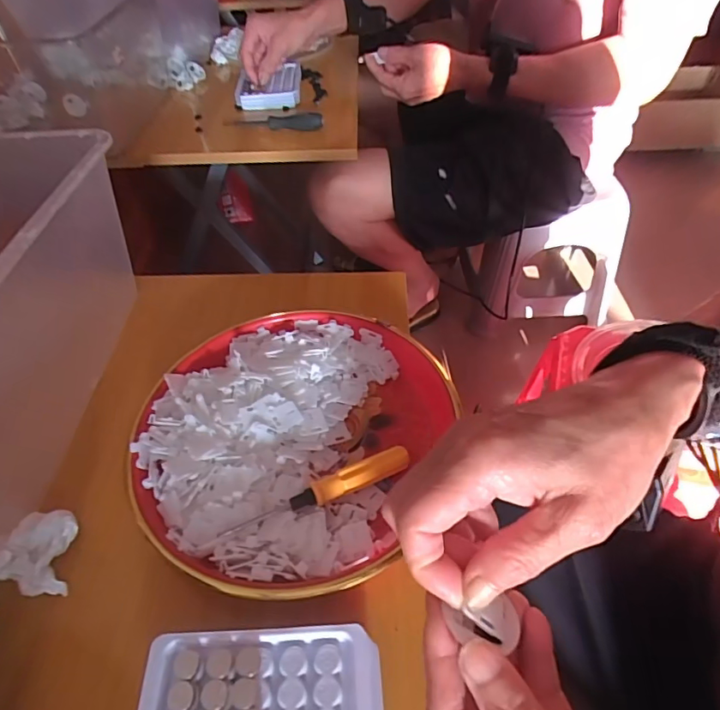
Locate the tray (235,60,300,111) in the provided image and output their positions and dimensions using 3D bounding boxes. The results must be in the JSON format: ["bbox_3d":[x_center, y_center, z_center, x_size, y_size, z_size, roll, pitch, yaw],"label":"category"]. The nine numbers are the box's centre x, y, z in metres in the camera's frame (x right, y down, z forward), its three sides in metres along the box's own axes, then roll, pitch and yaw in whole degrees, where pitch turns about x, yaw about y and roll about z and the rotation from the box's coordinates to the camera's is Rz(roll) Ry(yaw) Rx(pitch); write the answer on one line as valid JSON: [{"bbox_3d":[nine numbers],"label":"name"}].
[{"bbox_3d":[-0.137,-0.410,0.736,0.093,0.033,0.109,-4,48,-2],"label":"tray"}]

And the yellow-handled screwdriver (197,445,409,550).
[{"bbox_3d":[-0.028,0.089,0.303,0.134,0.011,0.015,-23,51,-18],"label":"yellow-handled screwdriver"}]

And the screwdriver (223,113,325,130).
[{"bbox_3d":[-0.117,-0.323,0.672,0.134,0.023,0.017,3,48,4],"label":"screwdriver"}]

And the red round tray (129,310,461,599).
[{"bbox_3d":[-0.050,0.049,0.341,0.192,0.029,0.207,-1,48,1],"label":"red round tray"}]

